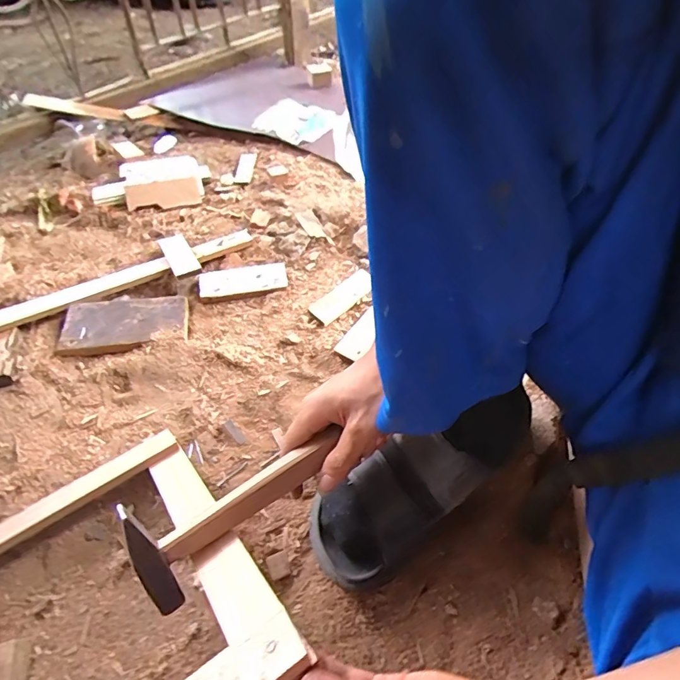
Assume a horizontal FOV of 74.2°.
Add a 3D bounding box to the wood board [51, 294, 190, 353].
[{"bbox_3d":[-0.281,-0.025,0.590,0.156,0.014,0.091,-9,52,-7],"label":"wood board"}]

